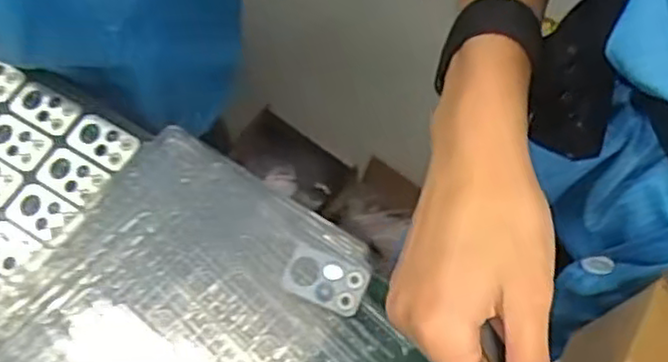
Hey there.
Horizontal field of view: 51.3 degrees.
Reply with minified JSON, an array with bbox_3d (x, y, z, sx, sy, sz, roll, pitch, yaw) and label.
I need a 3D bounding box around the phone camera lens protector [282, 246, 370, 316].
[{"bbox_3d":[-0.007,0.078,0.549,0.065,0.009,0.039,19,78,18],"label":"phone camera lens protector"}]

